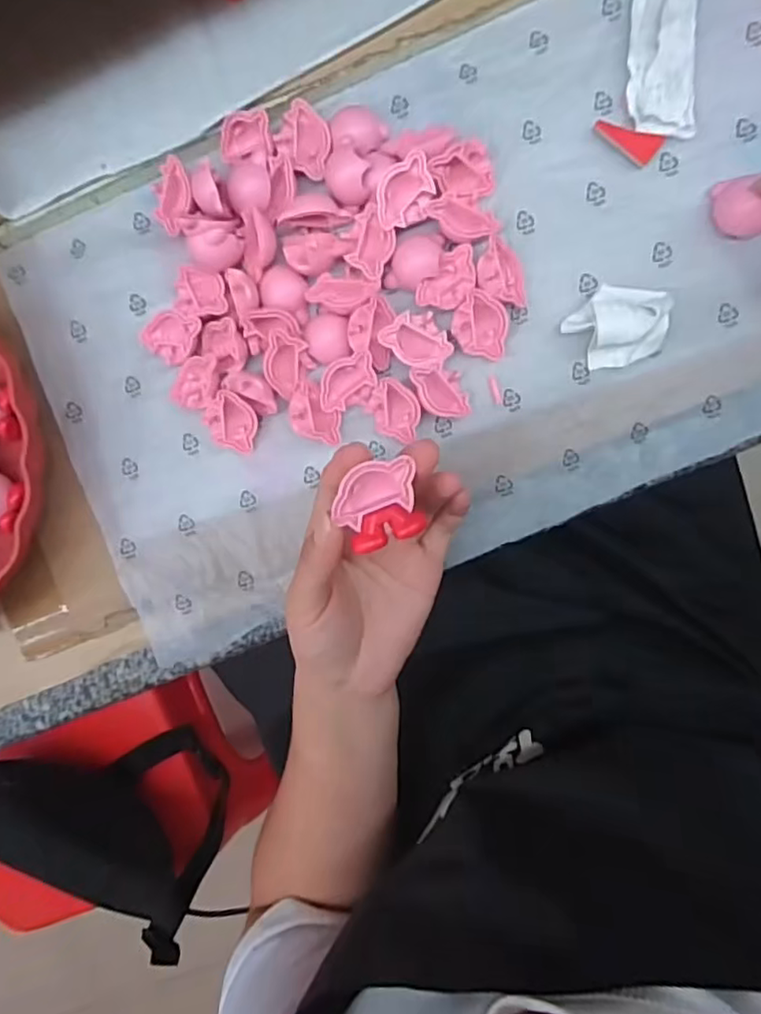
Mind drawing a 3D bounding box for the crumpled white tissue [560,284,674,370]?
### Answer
[{"bbox_3d":[0.121,-0.092,0.315,0.050,0.018,0.040,-5,93,6],"label":"crumpled white tissue"}]

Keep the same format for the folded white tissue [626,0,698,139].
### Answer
[{"bbox_3d":[0.140,-0.227,0.304,0.031,0.009,0.083,0,93,6],"label":"folded white tissue"}]

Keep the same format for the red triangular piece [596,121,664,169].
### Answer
[{"bbox_3d":[0.125,-0.184,0.315,0.035,0.004,0.016,13,95,5],"label":"red triangular piece"}]

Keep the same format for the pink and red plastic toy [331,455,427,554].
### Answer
[{"bbox_3d":[-0.001,-0.001,0.243,0.030,0.007,0.031,-12,95,5],"label":"pink and red plastic toy"}]

